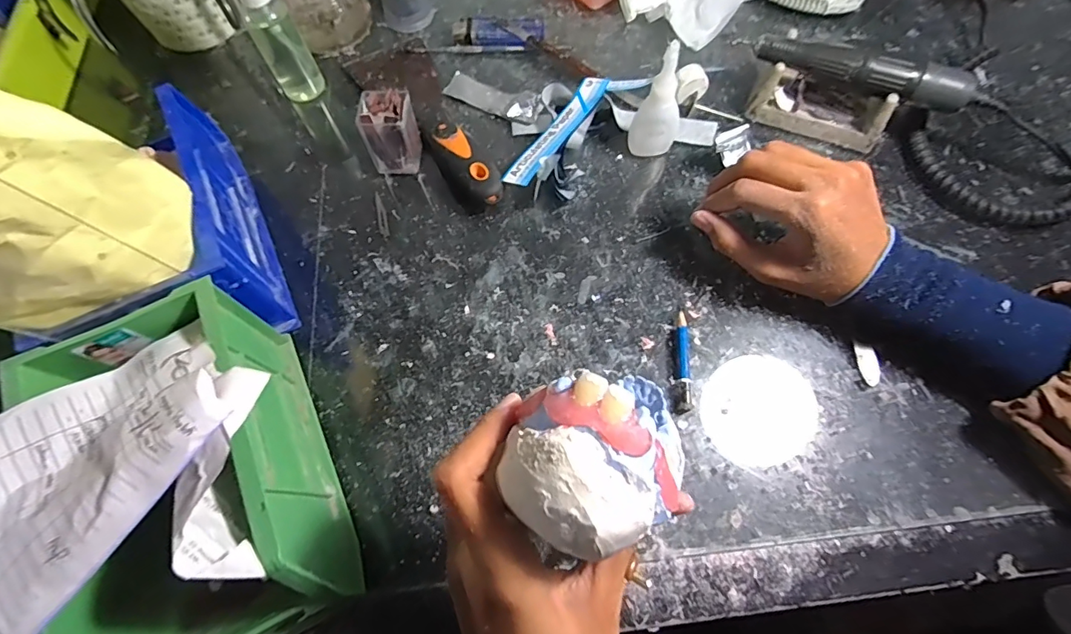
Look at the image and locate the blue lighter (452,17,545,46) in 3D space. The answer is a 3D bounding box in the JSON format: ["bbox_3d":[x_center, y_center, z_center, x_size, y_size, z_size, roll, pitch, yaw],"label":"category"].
[{"bbox_3d":[-0.033,-0.257,0.430,0.081,0.014,0.028,0,68,1],"label":"blue lighter"}]

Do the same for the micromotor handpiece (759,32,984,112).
[{"bbox_3d":[0.238,-0.181,0.347,0.147,0.021,0.022,25,70,12],"label":"micromotor handpiece"}]

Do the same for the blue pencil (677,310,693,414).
[{"bbox_3d":[0.096,0.027,0.305,0.009,0.009,0.065,4,68,2],"label":"blue pencil"}]

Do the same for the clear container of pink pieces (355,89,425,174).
[{"bbox_3d":[-0.107,-0.139,0.359,0.036,0.051,0.035,-3,68,0],"label":"clear container of pink pieces"}]

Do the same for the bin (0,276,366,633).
[{"bbox_3d":[-0.171,0.084,0.246,0.098,0.091,0.167,-27,70,-9],"label":"bin"}]

